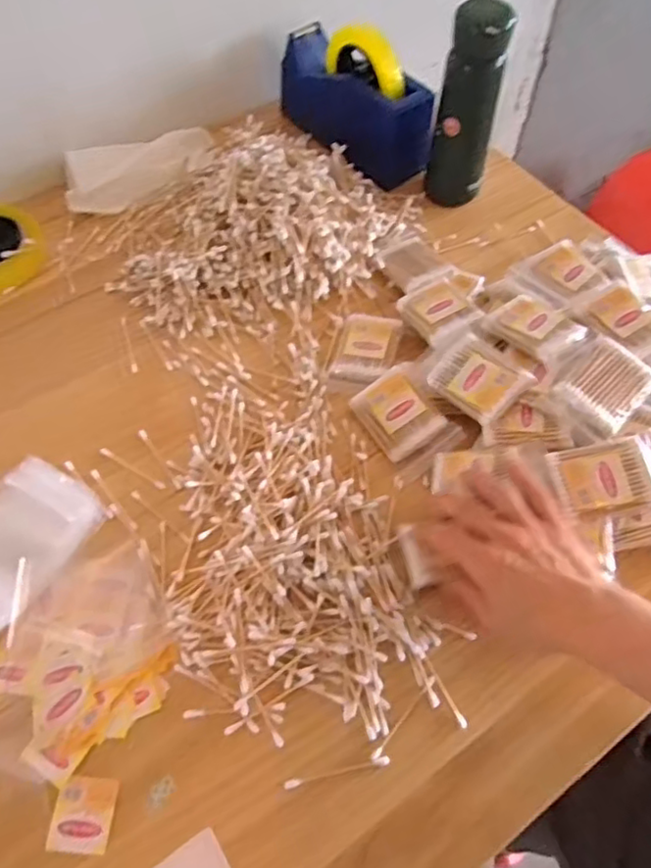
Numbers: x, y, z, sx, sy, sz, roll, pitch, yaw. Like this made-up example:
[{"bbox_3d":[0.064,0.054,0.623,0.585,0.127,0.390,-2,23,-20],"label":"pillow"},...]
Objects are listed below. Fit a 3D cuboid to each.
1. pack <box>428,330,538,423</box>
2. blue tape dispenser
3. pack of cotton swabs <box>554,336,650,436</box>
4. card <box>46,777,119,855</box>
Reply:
[{"bbox_3d":[0.138,-0.051,0.561,0.080,0.017,0.059,41,90,29],"label":"pack"},{"bbox_3d":[0.027,-0.408,0.754,0.072,0.133,0.225,-40,66,-19],"label":"blue tape dispenser"},{"bbox_3d":[0.240,-0.044,0.537,0.067,0.014,0.076,39,66,21],"label":"pack of cotton swabs"},{"bbox_3d":[-0.170,0.266,0.437,0.042,0.004,0.045,3,60,3],"label":"card"}]

